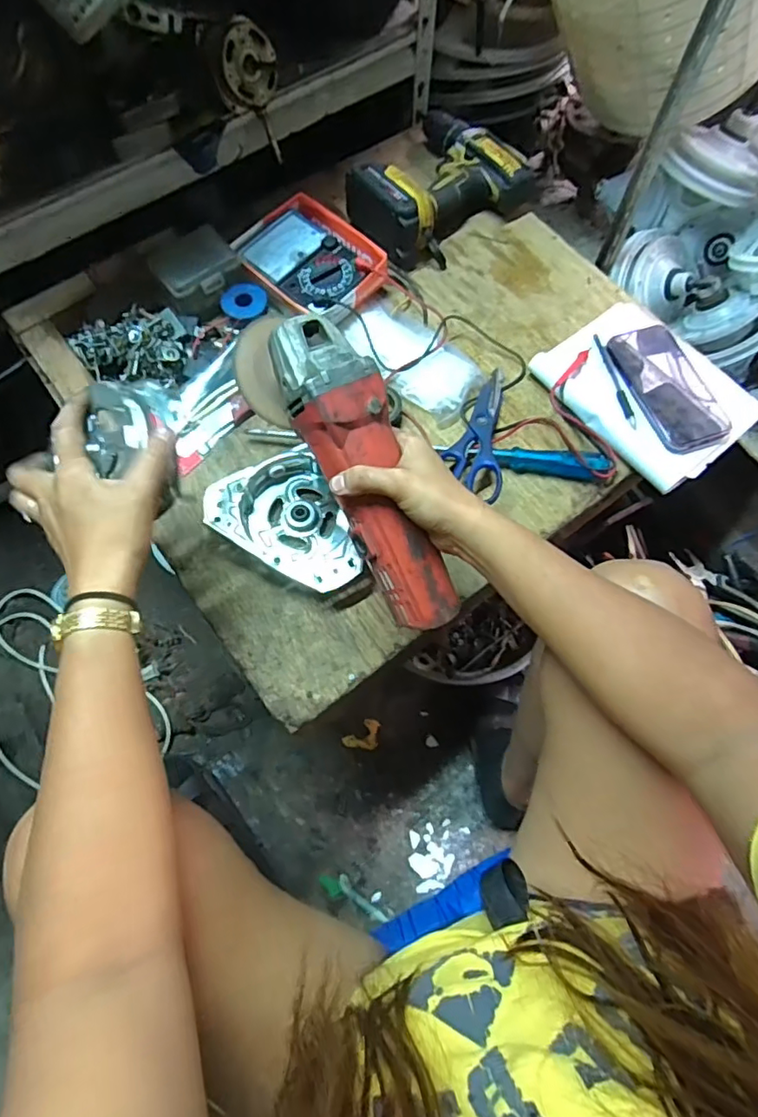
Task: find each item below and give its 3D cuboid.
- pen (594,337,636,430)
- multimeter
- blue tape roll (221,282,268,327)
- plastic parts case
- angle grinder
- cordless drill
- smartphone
[{"bbox_3d":[0.277,-0.210,0.655,0.012,0.004,0.133,-10,70,-4],"label":"pen"},{"bbox_3d":[-0.082,-0.364,0.693,0.173,0.036,0.137,41,74,13],"label":"multimeter"},{"bbox_3d":[-0.163,-0.310,0.674,0.054,0.016,0.046,-26,72,-10],"label":"blue tape roll"},{"bbox_3d":[-0.219,-0.345,0.684,0.091,0.055,0.087,-30,73,-11],"label":"plastic parts case"},{"bbox_3d":[-0.020,-0.071,0.443,0.084,0.073,0.273,-29,94,-11],"label":"angle grinder"},{"bbox_3d":[0.067,-0.495,0.733,0.176,0.075,0.216,42,74,14],"label":"cordless drill"},{"bbox_3d":[0.337,-0.201,0.642,0.089,0.016,0.166,-15,70,-6],"label":"smartphone"}]

